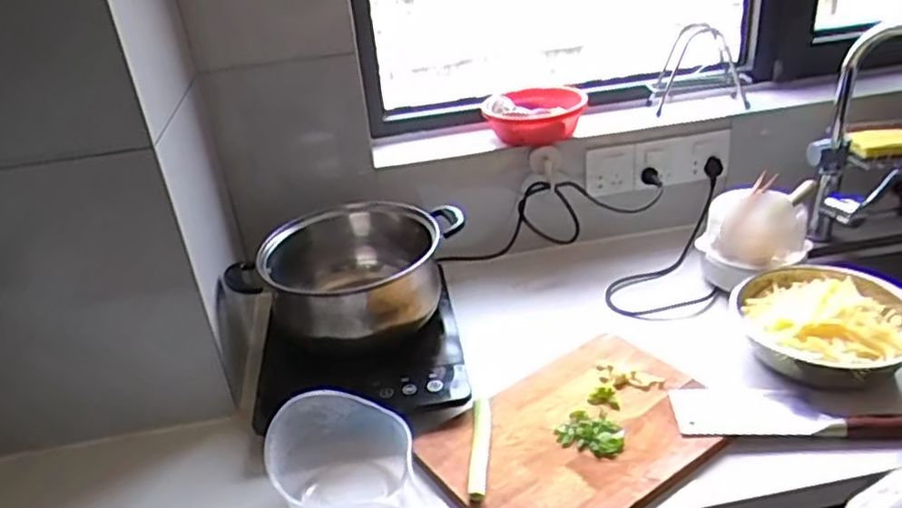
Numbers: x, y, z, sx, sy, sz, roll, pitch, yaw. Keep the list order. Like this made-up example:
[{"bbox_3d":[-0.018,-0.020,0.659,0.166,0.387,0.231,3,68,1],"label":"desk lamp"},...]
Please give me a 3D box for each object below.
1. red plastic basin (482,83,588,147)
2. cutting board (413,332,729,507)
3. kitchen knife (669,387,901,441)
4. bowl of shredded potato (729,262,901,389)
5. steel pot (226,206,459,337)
[{"bbox_3d":[0.135,-0.233,1.216,0.174,0.060,0.180,-5,29,3],"label":"red plastic basin"},{"bbox_3d":[0.156,0.215,0.871,0.340,0.016,0.245,-24,34,-28],"label":"cutting board"},{"bbox_3d":[0.414,0.192,0.864,0.274,0.016,0.075,-2,30,8],"label":"kitchen knife"},{"bbox_3d":[0.492,0.095,0.958,0.220,0.067,0.221,-5,29,3],"label":"bowl of shredded potato"},{"bbox_3d":[-0.137,0.030,1.039,0.307,0.126,0.214,-29,37,-35],"label":"steel pot"}]

